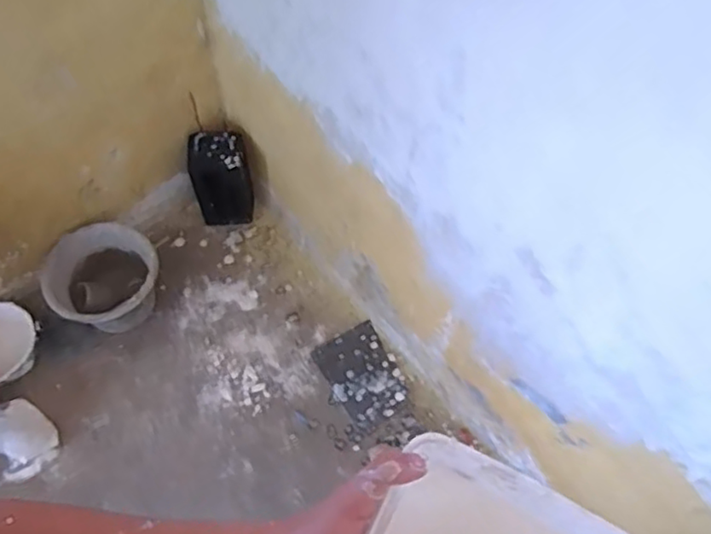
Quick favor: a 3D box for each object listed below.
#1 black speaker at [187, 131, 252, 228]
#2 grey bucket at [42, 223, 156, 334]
[{"bbox_3d":[-0.330,-0.218,1.613,0.150,0.267,0.120,-11,65,-8],"label":"black speaker"},{"bbox_3d":[-0.580,0.042,1.510,0.238,0.183,0.230,1,64,-3],"label":"grey bucket"}]

